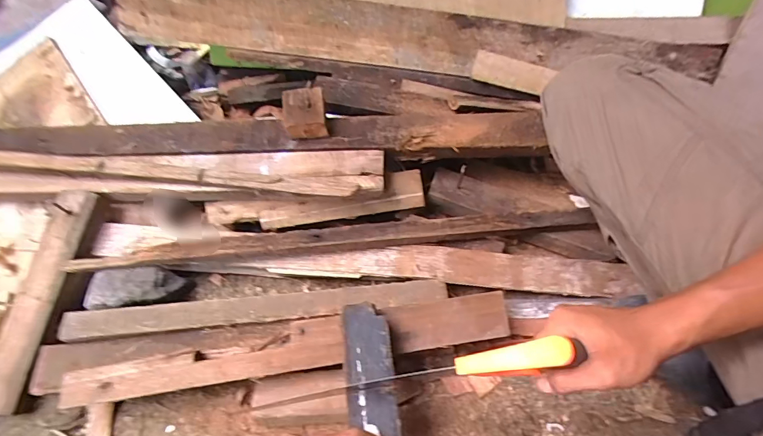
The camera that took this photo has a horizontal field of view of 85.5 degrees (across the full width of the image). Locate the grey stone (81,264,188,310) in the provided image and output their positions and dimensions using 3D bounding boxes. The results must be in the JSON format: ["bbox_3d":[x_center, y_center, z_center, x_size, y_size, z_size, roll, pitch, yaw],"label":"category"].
[{"bbox_3d":[-0.358,0.103,0.599,0.122,0.036,0.058,-8,58,-8],"label":"grey stone"}]

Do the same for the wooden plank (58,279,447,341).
[{"bbox_3d":[-0.169,0.126,0.581,0.519,0.017,0.038,-4,58,-6],"label":"wooden plank"}]

